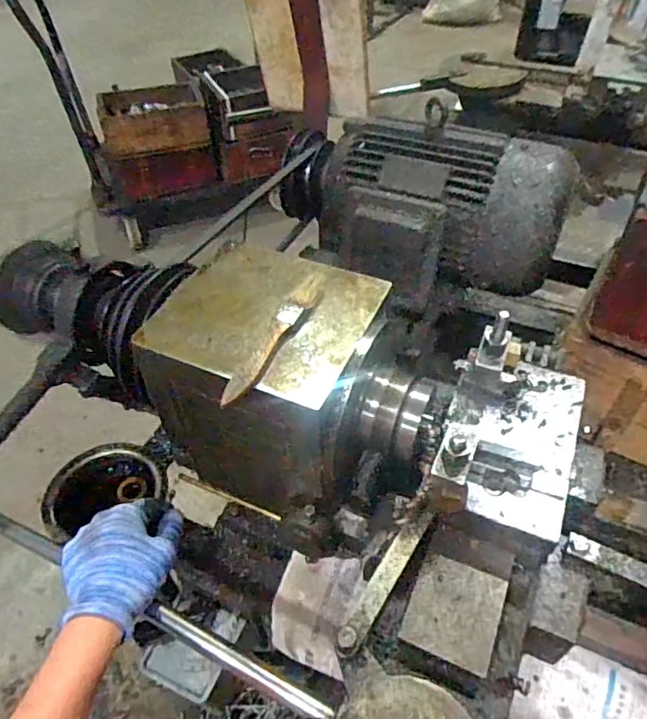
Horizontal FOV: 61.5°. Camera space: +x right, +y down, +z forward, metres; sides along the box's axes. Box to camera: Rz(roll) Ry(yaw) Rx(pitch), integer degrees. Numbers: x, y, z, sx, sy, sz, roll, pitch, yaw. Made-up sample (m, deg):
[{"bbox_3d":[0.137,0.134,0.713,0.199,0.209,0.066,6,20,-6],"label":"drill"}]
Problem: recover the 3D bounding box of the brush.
[{"bbox_3d":[-0.038,-0.019,0.430,0.022,0.015,0.148,22,51,20],"label":"brush"}]

